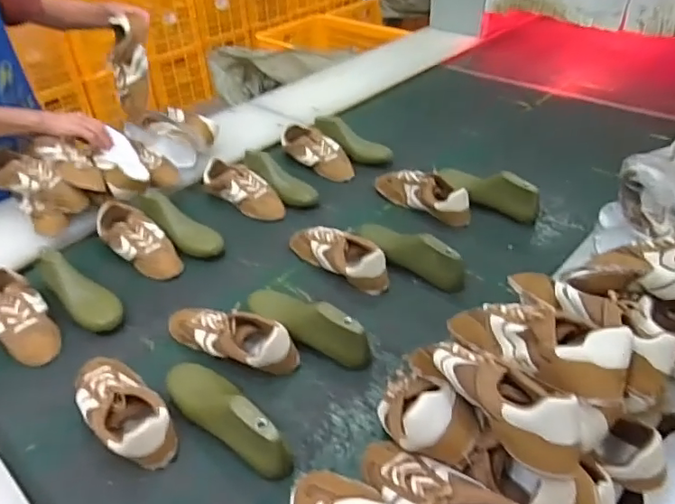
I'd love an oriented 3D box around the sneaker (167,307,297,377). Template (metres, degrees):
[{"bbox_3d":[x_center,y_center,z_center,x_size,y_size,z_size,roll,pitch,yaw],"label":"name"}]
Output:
[{"bbox_3d":[-0.185,0.141,0.914,0.249,0.075,0.083,13,41,19],"label":"sneaker"}]

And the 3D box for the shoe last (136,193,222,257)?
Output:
[{"bbox_3d":[-0.350,-0.057,1.179,0.251,0.081,0.068,26,47,31],"label":"shoe last"}]

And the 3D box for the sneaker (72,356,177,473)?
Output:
[{"bbox_3d":[-0.328,0.228,0.811,0.095,0.067,0.236,-32,47,-31],"label":"sneaker"}]

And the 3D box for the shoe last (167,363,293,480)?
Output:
[{"bbox_3d":[-0.165,0.226,0.785,0.252,0.087,0.073,30,49,35],"label":"shoe last"}]

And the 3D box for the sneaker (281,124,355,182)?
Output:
[{"bbox_3d":[-0.045,-0.262,1.422,0.090,0.069,0.248,-29,45,-29],"label":"sneaker"}]

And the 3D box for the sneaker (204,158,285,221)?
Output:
[{"bbox_3d":[-0.225,-0.147,1.288,0.236,0.085,0.079,31,49,35],"label":"sneaker"}]

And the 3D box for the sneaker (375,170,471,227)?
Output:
[{"bbox_3d":[0.195,-0.139,1.247,0.251,0.072,0.079,30,49,35],"label":"sneaker"}]

